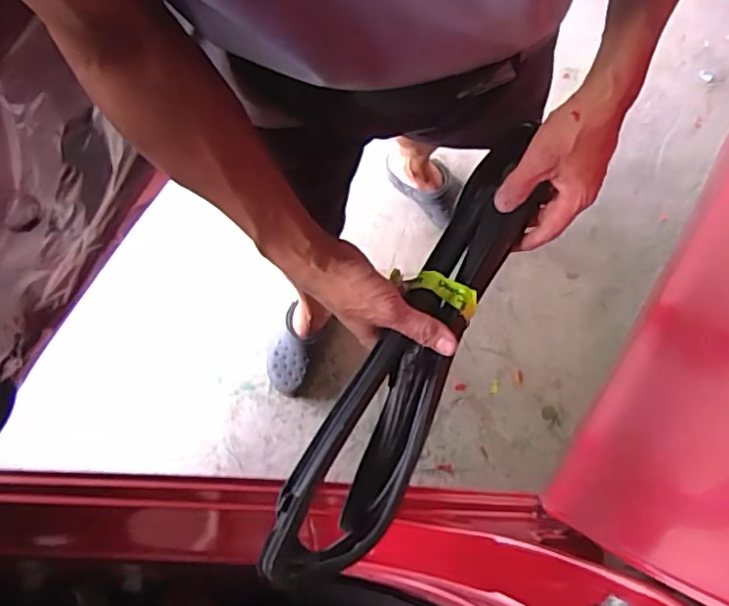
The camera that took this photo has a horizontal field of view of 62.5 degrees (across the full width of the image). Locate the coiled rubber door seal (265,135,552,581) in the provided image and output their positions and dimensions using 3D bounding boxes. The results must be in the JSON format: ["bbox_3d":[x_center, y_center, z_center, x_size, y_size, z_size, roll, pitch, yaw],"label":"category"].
[{"bbox_3d":[0.064,0.012,0.562,0.084,0.070,0.511,27,69,6],"label":"coiled rubber door seal"}]

